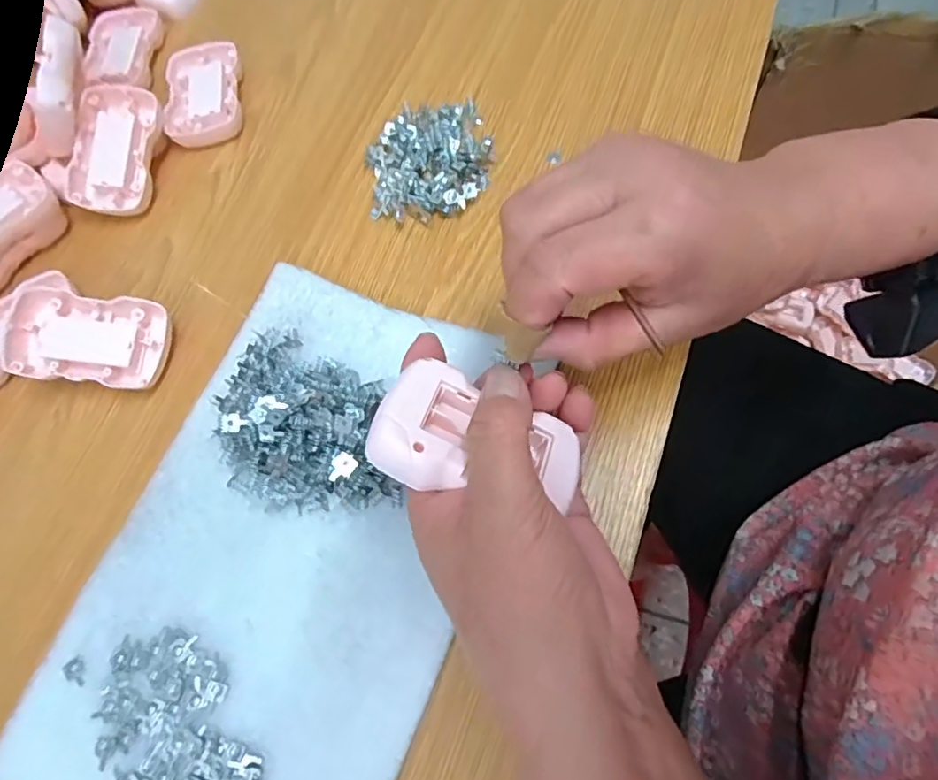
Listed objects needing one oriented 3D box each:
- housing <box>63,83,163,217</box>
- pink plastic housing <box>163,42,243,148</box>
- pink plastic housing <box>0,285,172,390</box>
[{"bbox_3d":[-0.248,-0.168,0.391,0.056,0.019,0.090,9,84,-2],"label":"housing"},{"bbox_3d":[-0.199,-0.222,0.416,0.053,0.014,0.085,-11,69,2],"label":"pink plastic housing"},{"bbox_3d":[-0.231,-0.031,0.333,0.085,0.021,0.053,4,72,3],"label":"pink plastic housing"}]

